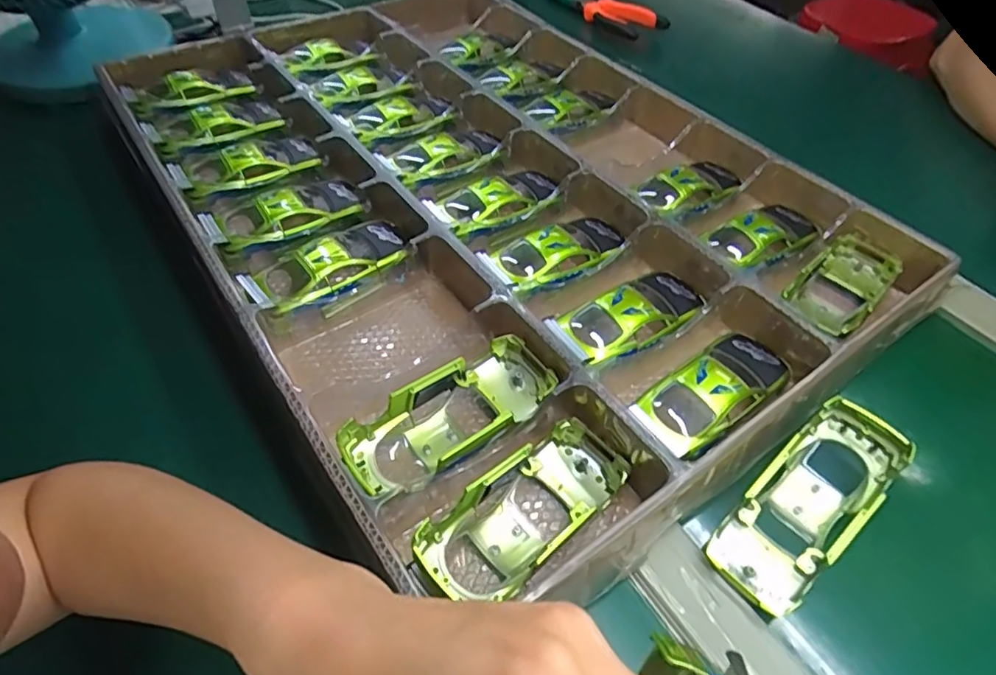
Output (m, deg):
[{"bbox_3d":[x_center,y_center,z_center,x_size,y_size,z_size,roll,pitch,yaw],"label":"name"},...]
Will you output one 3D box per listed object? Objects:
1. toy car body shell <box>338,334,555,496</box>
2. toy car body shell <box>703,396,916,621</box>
[{"bbox_3d":[-0.028,0.049,0.349,0.137,0.038,0.063,-31,57,-23],"label":"toy car body shell"},{"bbox_3d":[0.180,0.096,0.334,0.134,0.034,0.053,-42,61,-14],"label":"toy car body shell"}]

